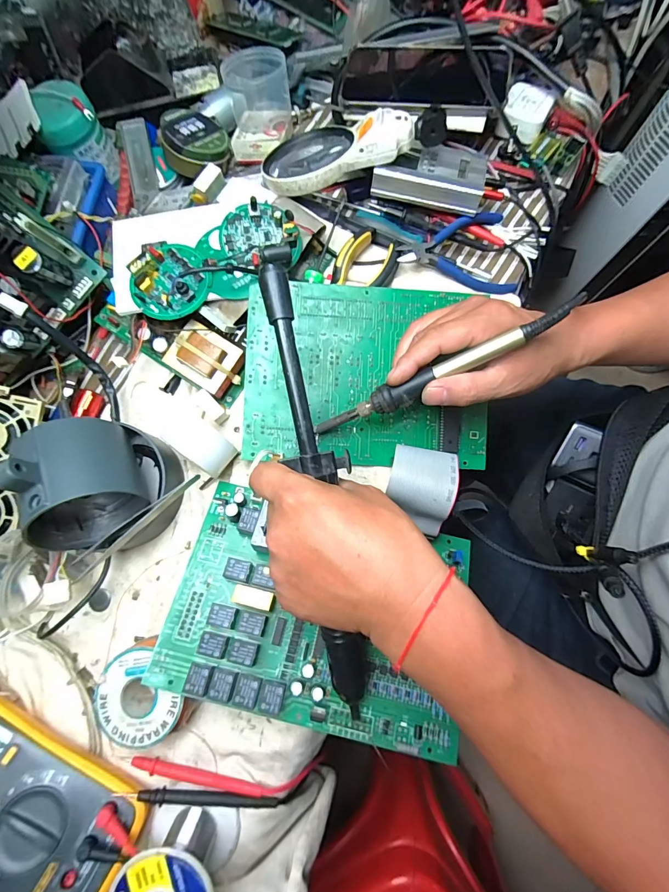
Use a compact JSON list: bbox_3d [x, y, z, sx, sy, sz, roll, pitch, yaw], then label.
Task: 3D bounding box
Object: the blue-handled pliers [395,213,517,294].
[{"bbox_3d":[0.118,-0.189,0.369,0.115,0.026,0.076,-2,78,1],"label":"blue-handled pliers"}]

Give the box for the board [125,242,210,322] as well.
[{"bbox_3d":[-0.143,-0.148,0.337,0.061,0.028,0.073,-1,78,1],"label":"board"}]

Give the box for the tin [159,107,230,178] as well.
[{"bbox_3d":[-0.147,-0.317,0.408,0.066,0.033,0.066,-40,88,-30],"label":"tin"}]

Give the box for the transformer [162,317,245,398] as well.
[{"bbox_3d":[-0.116,-0.078,0.351,0.062,0.028,0.048,36,86,-11],"label":"transformer"}]

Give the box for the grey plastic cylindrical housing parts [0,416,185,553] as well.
[{"bbox_3d":[-0.172,0.029,0.298,0.096,0.110,0.100,0,78,2],"label":"grey plastic cylindrical housing parts"}]

